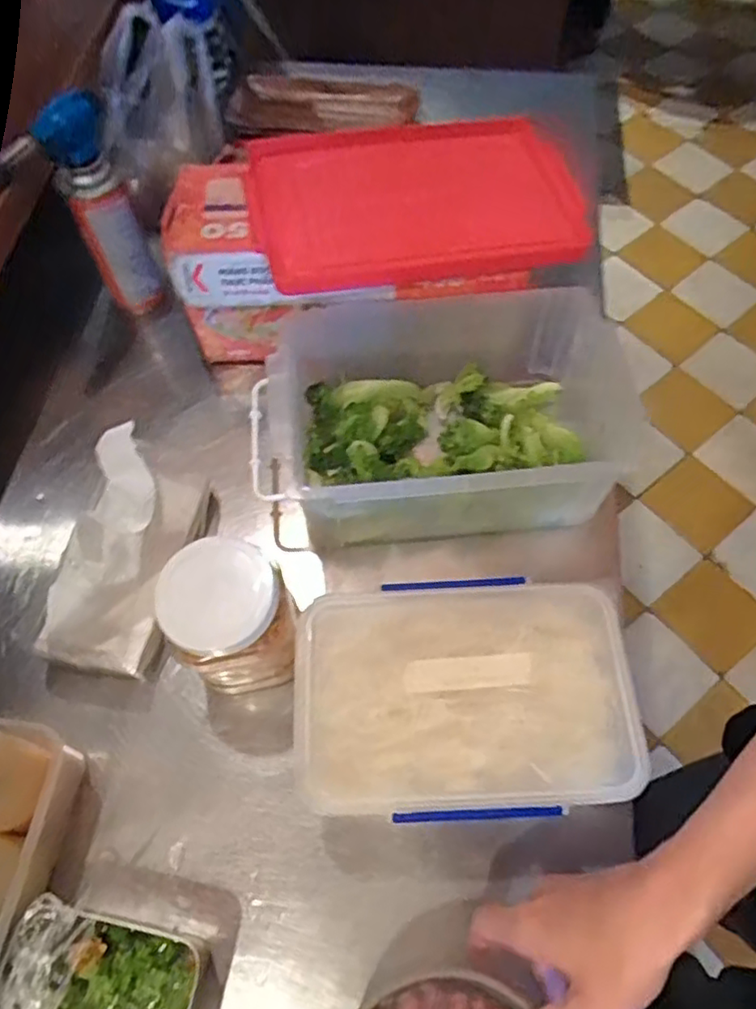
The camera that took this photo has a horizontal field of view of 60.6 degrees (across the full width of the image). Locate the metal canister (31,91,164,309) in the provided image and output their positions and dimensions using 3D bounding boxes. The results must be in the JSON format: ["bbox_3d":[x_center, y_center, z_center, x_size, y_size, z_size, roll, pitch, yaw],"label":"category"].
[{"bbox_3d":[-0.295,-0.315,0.701,0.068,0.225,0.057,-22,64,-9],"label":"metal canister"}]

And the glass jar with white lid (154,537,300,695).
[{"bbox_3d":[-0.112,0.092,0.517,0.087,0.132,0.084,-1,62,2],"label":"glass jar with white lid"}]

